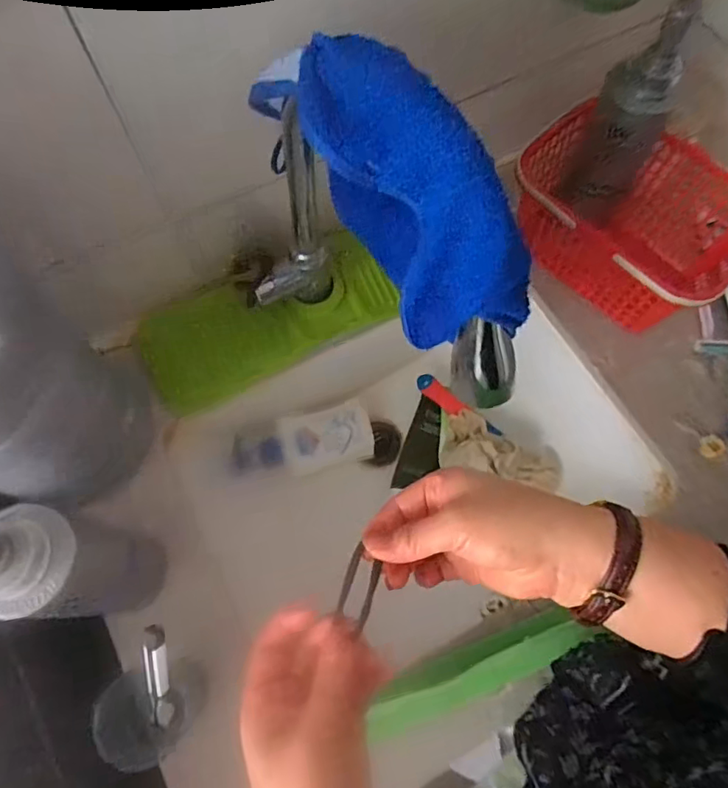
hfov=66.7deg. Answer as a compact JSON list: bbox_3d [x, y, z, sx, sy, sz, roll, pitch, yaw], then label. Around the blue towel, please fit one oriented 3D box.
[{"bbox_3d":[0.029,-0.120,0.351,0.071,0.130,0.183,-41,77,-15],"label":"blue towel"}]

